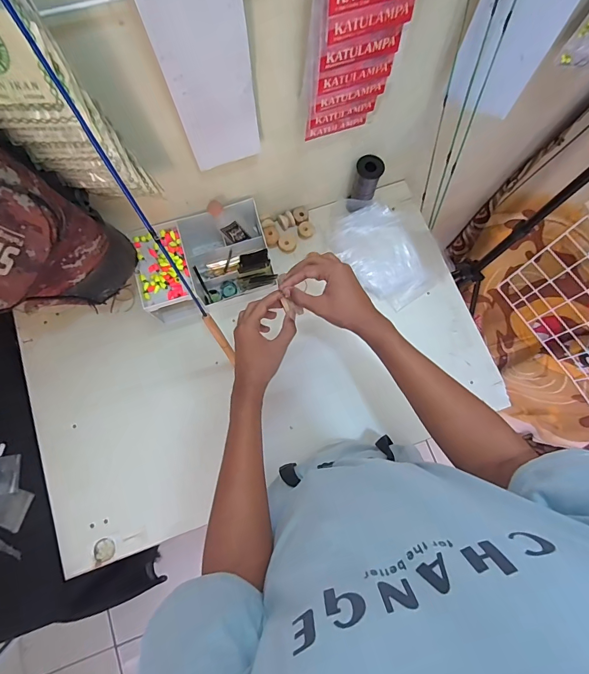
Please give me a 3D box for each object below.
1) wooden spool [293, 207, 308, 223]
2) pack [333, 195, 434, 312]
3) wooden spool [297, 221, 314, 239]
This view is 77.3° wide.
[{"bbox_3d":[0.013,-0.242,0.736,0.029,0.015,0.027,-20,78,-6],"label":"wooden spool"},{"bbox_3d":[0.164,-0.168,0.715,0.152,0.040,0.230,-36,79,-9],"label":"pack"},{"bbox_3d":[0.022,-0.212,0.733,0.031,0.019,0.031,0,76,-1],"label":"wooden spool"}]

